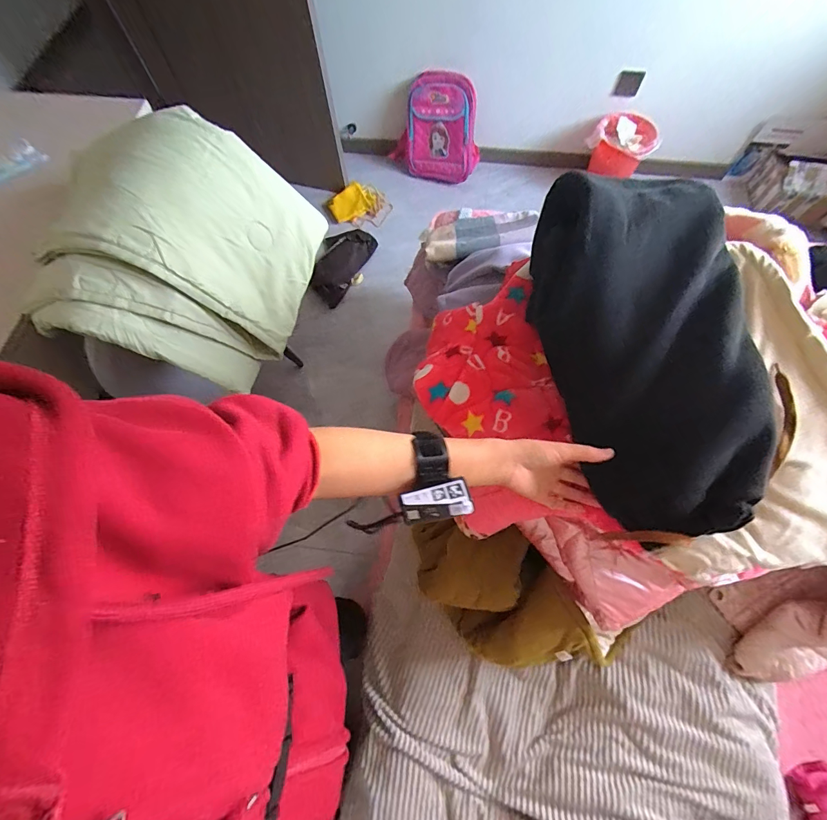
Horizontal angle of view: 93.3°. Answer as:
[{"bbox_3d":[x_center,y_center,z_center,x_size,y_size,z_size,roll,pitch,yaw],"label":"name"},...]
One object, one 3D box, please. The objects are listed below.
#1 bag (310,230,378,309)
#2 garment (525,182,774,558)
[{"bbox_3d":[-0.317,-0.629,1.665,0.198,0.091,0.402,27,73,12],"label":"bag"},{"bbox_3d":[0.286,-0.073,0.483,0.186,0.154,0.431,-7,73,-1],"label":"garment"}]

